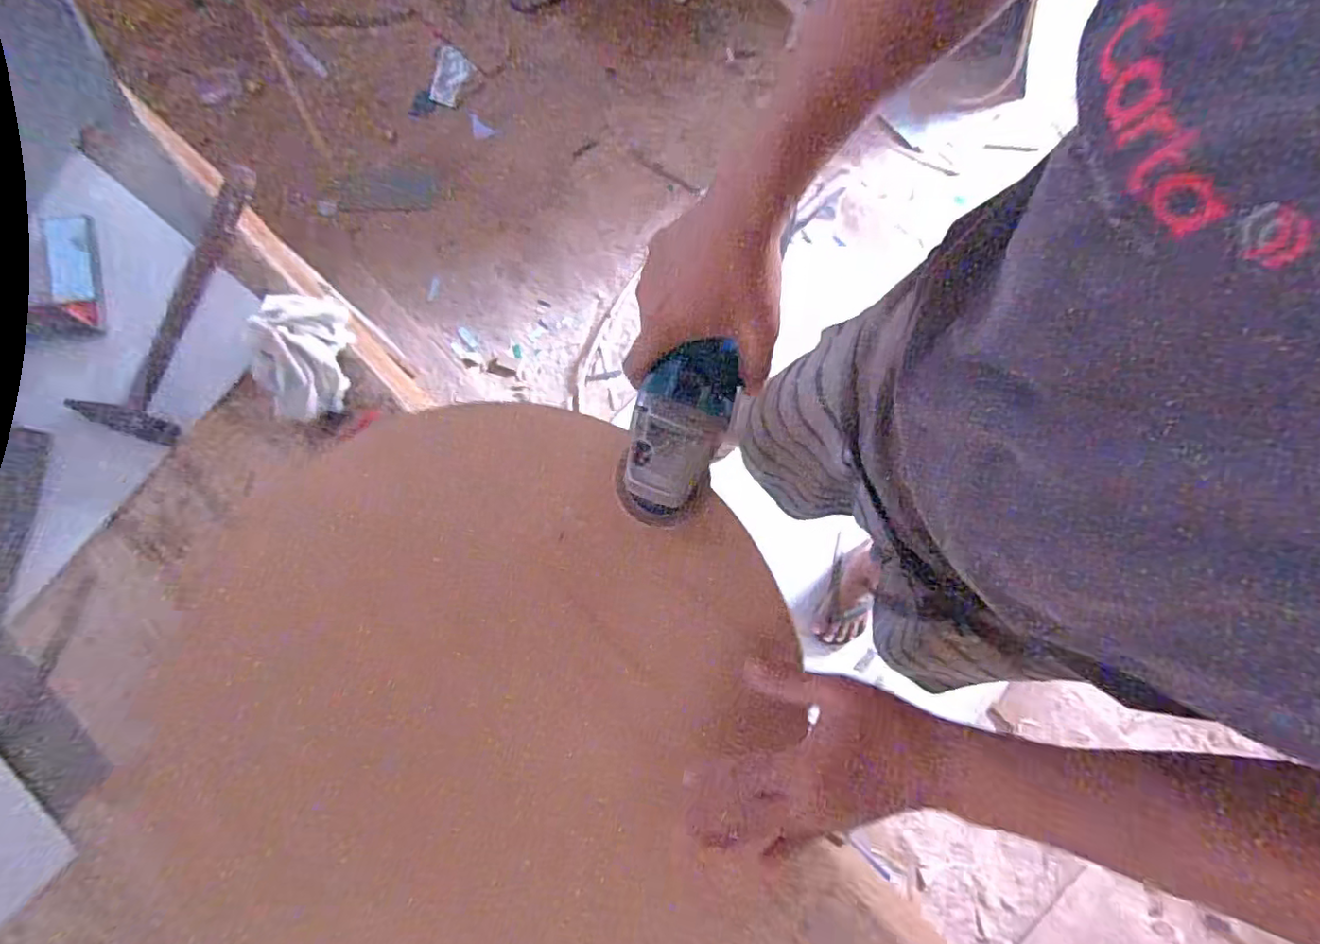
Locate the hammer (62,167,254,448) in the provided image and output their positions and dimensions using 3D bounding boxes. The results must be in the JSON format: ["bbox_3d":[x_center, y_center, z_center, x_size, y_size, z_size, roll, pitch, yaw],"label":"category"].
[{"bbox_3d":[-0.470,-0.163,0.597,0.083,0.041,0.266,13,80,3],"label":"hammer"}]

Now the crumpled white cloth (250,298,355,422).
[{"bbox_3d":[-0.321,-0.110,0.554,0.060,0.053,0.116,-6,80,0],"label":"crumpled white cloth"}]

